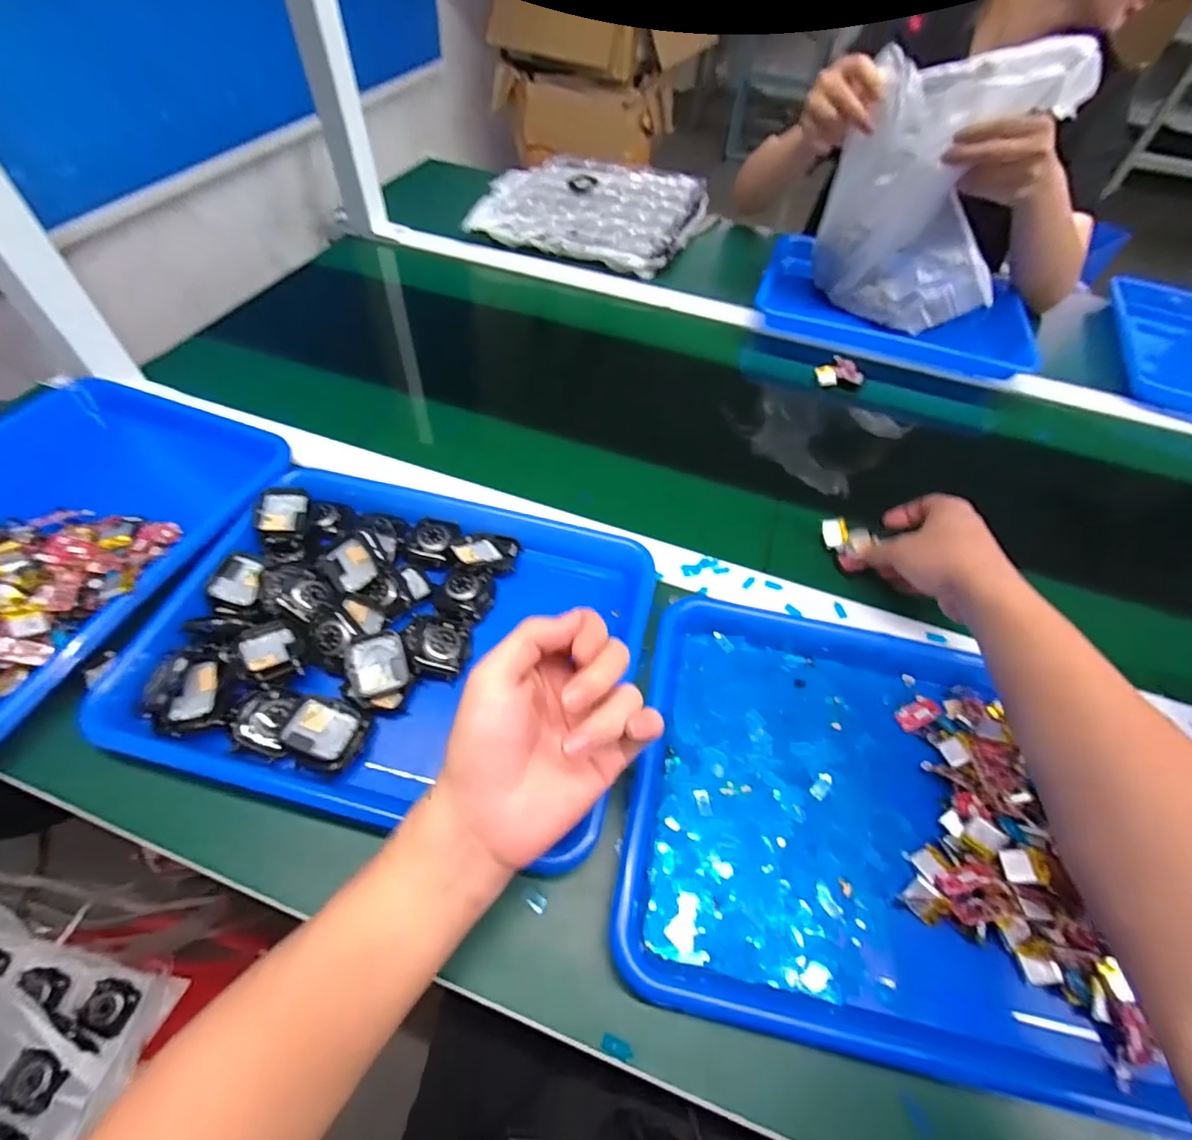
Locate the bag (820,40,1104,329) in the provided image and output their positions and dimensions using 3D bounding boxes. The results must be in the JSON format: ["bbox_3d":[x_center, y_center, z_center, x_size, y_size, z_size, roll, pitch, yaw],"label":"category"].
[{"bbox_3d":[0.377,-0.417,0.614,0.097,0.249,0.208,-33,63,-24],"label":"bag"}]

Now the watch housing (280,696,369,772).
[{"bbox_3d":[-0.176,0.106,0.357,0.046,0.013,0.041,11,55,4],"label":"watch housing"}]

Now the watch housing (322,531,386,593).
[{"bbox_3d":[-0.186,-0.006,0.427,0.043,0.014,0.039,-39,84,-12],"label":"watch housing"}]

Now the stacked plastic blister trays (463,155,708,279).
[{"bbox_3d":[0.003,-0.575,0.869,0.314,0.042,0.317,14,55,6],"label":"stacked plastic blister trays"}]

